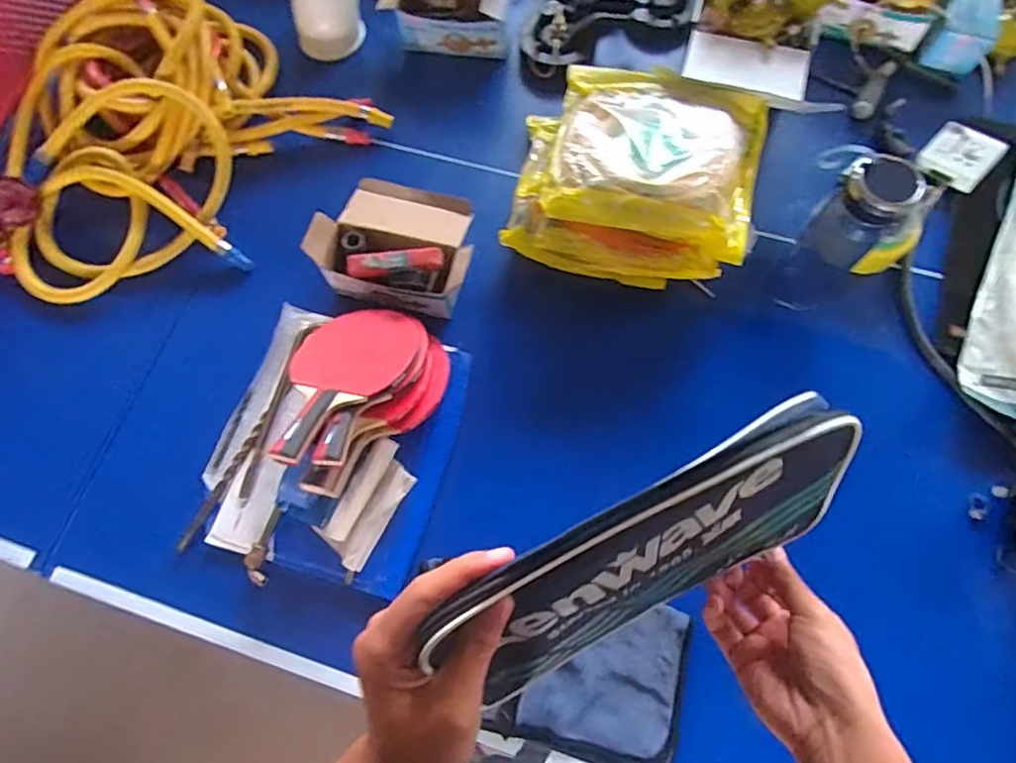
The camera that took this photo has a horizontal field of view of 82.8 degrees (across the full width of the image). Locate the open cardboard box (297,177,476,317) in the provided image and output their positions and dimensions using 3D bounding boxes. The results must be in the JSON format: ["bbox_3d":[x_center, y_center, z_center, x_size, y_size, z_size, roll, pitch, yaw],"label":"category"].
[{"bbox_3d":[-0.153,-0.194,0.810,0.213,0.090,0.169,8,67,4],"label":"open cardboard box"}]

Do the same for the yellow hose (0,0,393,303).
[{"bbox_3d":[-0.545,-0.360,0.862,0.458,0.165,0.512,33,71,14],"label":"yellow hose"}]

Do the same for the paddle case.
[{"bbox_3d":[0.088,0.106,0.354,0.263,0.162,0.023,-26,49,-5],"label":"paddle case"}]

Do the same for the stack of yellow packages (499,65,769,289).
[{"bbox_3d":[0.175,-0.282,0.801,0.328,0.157,0.260,7,67,4],"label":"stack of yellow packages"}]

